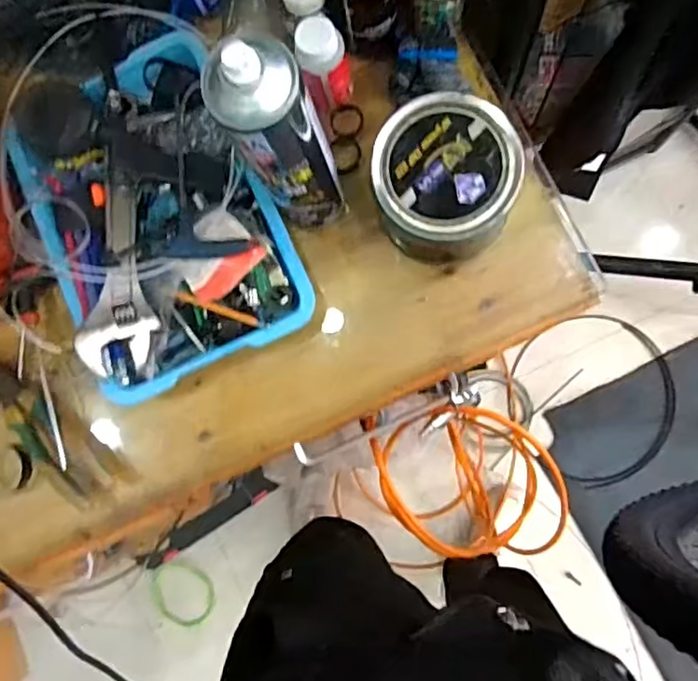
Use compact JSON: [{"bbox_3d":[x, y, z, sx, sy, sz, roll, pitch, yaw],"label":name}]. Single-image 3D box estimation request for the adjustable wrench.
[{"bbox_3d":[-0.208,-0.060,0.588,0.063,0.017,0.178,11,72,-21],"label":"adjustable wrench"}]

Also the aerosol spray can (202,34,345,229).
[{"bbox_3d":[-0.049,-0.148,0.484,0.059,0.247,0.055,-1,85,6],"label":"aerosol spray can"}]

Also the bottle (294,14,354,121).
[{"bbox_3d":[-0.021,-0.256,0.585,0.046,0.091,0.045,-1,85,6],"label":"bottle"}]

